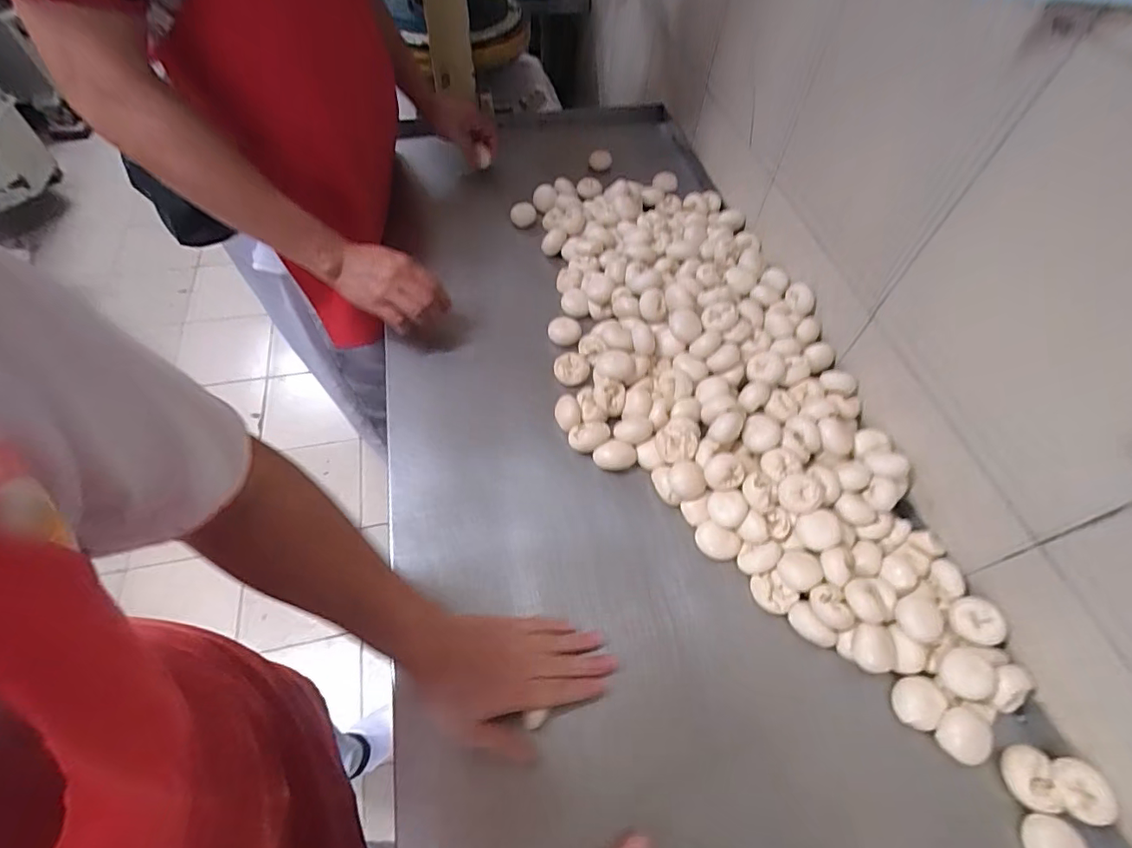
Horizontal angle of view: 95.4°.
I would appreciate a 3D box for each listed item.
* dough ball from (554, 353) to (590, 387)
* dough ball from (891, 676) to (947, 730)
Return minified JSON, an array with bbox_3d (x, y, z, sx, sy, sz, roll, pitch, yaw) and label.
[{"bbox_3d":[0.009,-0.078,0.729,0.049,0.026,0.049,1,56,-2],"label":"dough ball"},{"bbox_3d":[0.347,0.270,0.504,0.038,0.025,0.045,22,58,11],"label":"dough ball"}]

